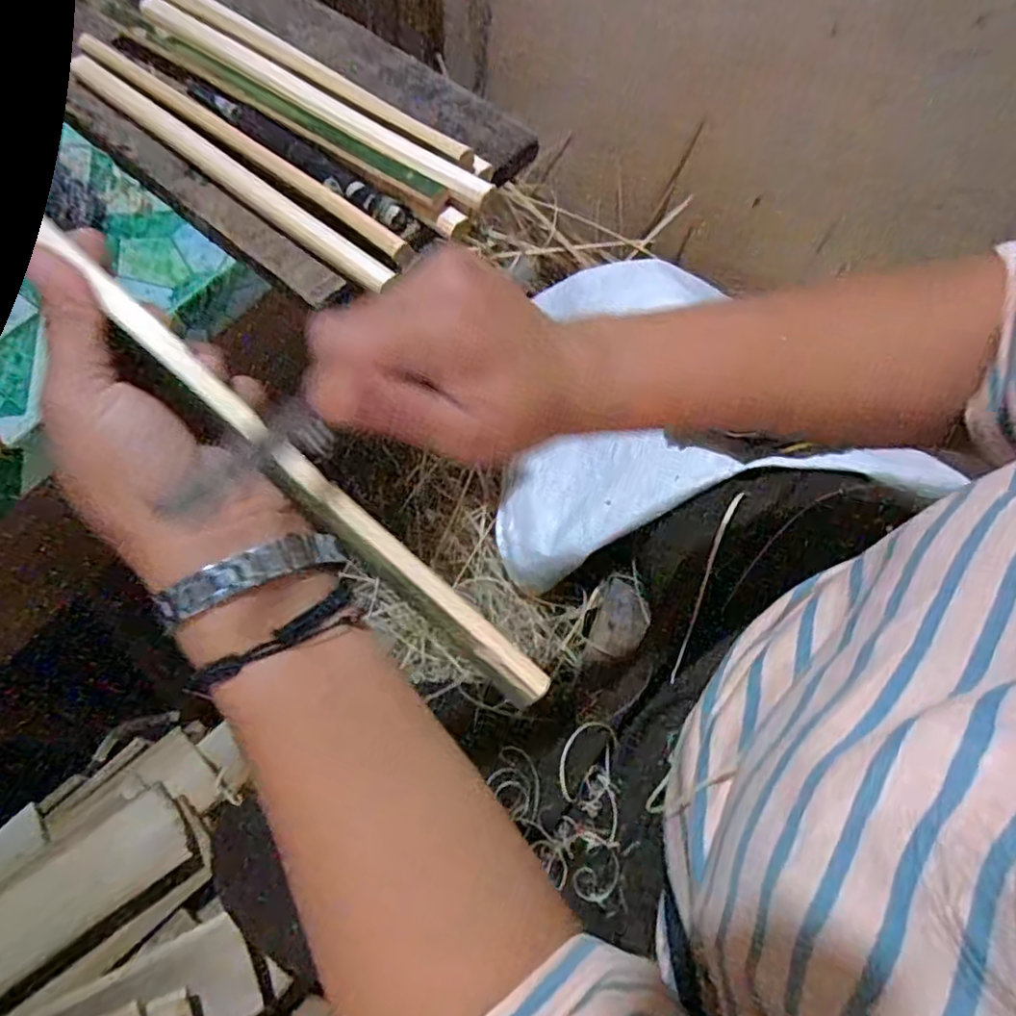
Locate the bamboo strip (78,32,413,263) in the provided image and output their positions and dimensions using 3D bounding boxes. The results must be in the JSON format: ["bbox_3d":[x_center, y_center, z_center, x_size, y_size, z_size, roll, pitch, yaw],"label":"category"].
[{"bbox_3d":[-0.187,-0.252,0.435,0.322,0.007,0.014,38,71,15],"label":"bamboo strip"}]

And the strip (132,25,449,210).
[{"bbox_3d":[-0.155,-0.274,0.442,0.285,0.009,0.017,35,71,14],"label":"strip"}]

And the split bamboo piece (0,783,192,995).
[{"bbox_3d":[-0.338,0.290,0.461,0.208,0.014,0.092,-32,39,-31],"label":"split bamboo piece"}]

